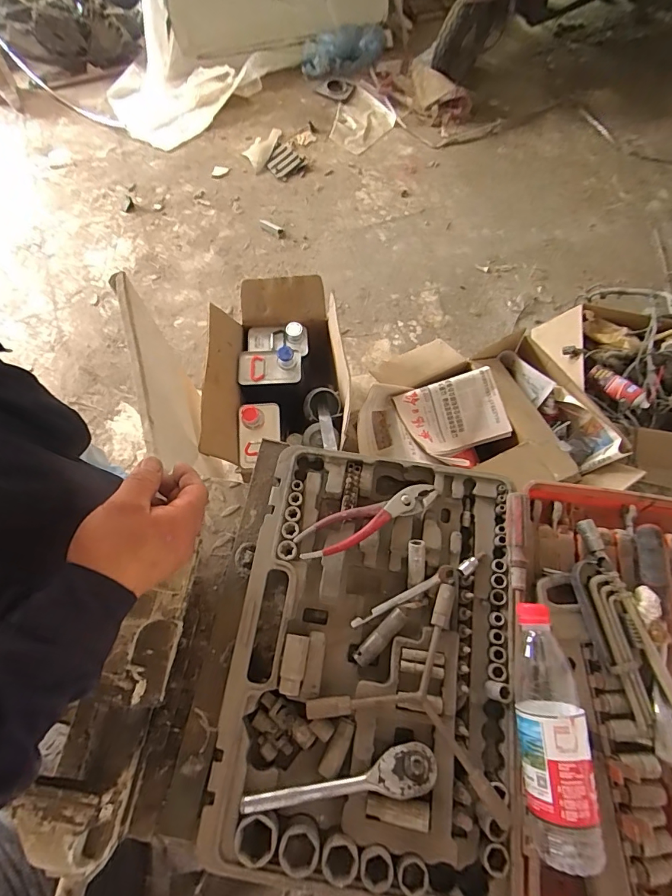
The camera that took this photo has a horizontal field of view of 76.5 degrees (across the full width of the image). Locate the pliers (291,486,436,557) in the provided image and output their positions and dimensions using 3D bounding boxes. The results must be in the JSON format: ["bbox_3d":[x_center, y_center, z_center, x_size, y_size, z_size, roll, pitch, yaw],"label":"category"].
[{"bbox_3d":[0.042,0.090,0.551,0.192,0.016,0.048,-23,70,-9],"label":"pliers"}]

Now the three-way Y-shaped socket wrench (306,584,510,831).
[{"bbox_3d":[0.107,0.255,0.482,0.220,0.020,0.192,24,70,9],"label":"three-way Y-shaped socket wrench"}]

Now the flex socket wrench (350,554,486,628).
[{"bbox_3d":[0.102,0.176,0.529,0.181,0.013,0.020,-23,70,-9],"label":"flex socket wrench"}]

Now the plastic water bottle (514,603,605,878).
[{"bbox_3d":[0.221,0.283,0.439,0.075,0.059,0.226,10,68,4],"label":"plastic water bottle"}]

